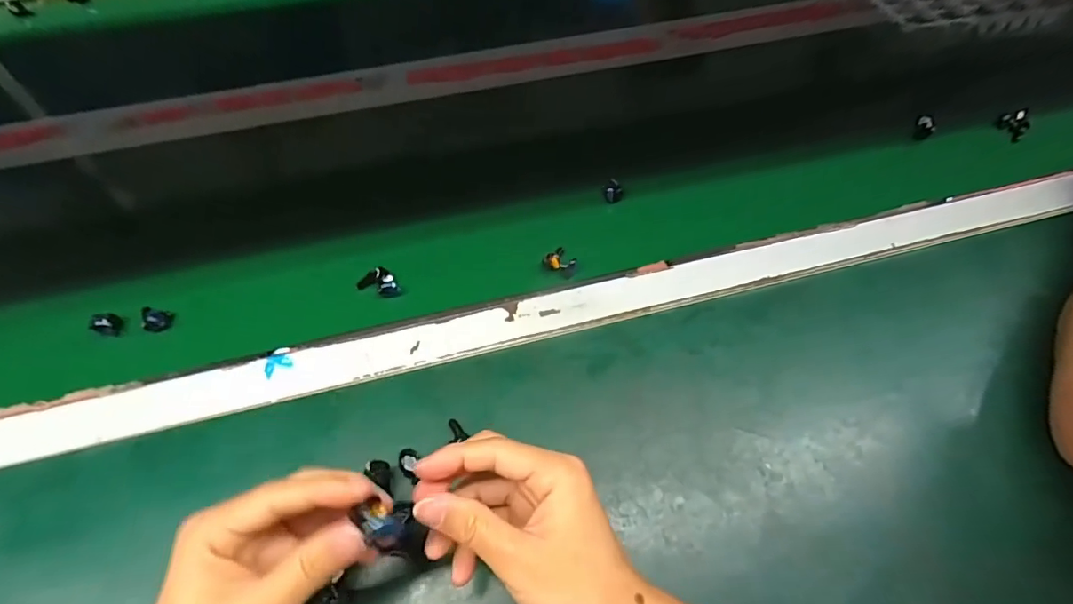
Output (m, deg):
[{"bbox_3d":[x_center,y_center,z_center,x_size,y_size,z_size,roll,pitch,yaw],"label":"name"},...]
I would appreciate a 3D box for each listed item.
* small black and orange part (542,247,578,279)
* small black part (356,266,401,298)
[{"bbox_3d":[0.022,-0.035,0.451,0.025,0.017,0.027,0,58,0],"label":"small black and orange part"},{"bbox_3d":[-0.135,-0.017,0.442,0.039,0.008,0.023,15,59,9],"label":"small black part"}]

